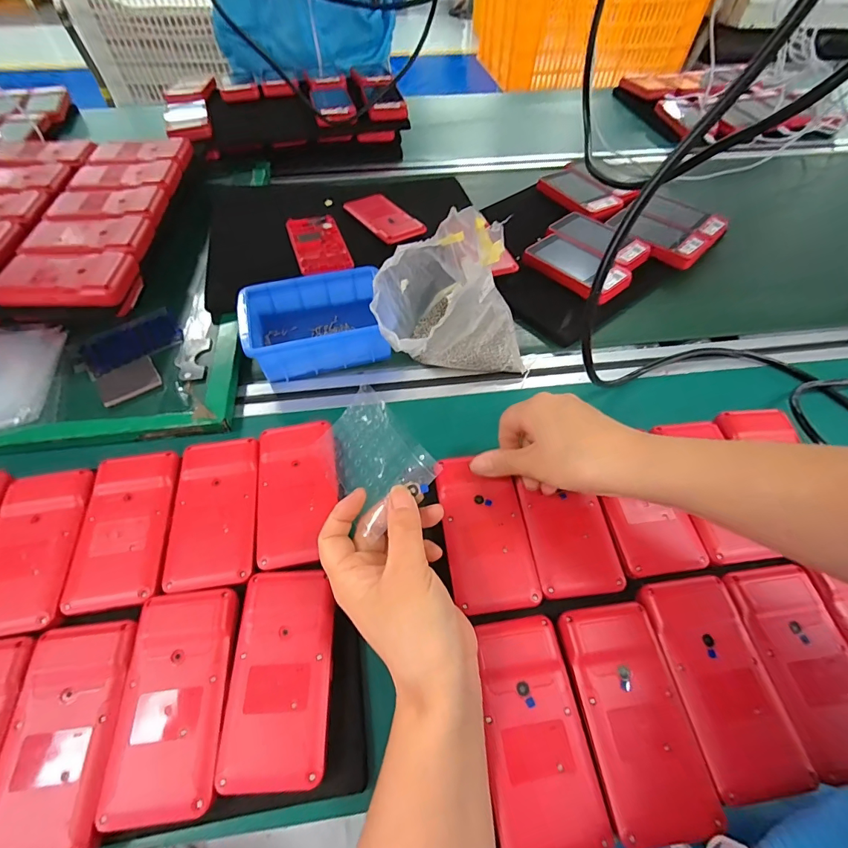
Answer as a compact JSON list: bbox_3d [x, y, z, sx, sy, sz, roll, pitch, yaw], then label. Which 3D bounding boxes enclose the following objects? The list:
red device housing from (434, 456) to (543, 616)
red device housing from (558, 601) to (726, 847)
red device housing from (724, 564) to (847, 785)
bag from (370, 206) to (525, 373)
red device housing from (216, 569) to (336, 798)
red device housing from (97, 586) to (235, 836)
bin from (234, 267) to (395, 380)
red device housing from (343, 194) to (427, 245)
[{"bbox_3d":[0.046,0.078,0.318,0.061,0.009,0.117,-6,54,-7],"label":"red device housing"},{"bbox_3d":[0.130,0.176,0.257,0.061,0.012,0.117,-7,56,-5],"label":"red device housing"},{"bbox_3d":[0.251,0.153,0.269,0.061,0.014,0.115,-6,56,-5],"label":"red device housing"},{"bbox_3d":[0.027,-0.117,0.395,0.157,0.131,0.109,-16,58,-12],"label":"bag"},{"bbox_3d":[-0.091,0.157,0.268,0.062,0.013,0.119,-2,56,-2],"label":"red device housing"},{"bbox_3d":[-0.156,0.169,0.261,0.063,0.013,0.119,-5,56,-4],"label":"red device housing"},{"bbox_3d":[-0.118,-0.108,0.440,0.134,0.050,0.112,-15,57,-11],"label":"bin"},{"bbox_3d":[-0.055,-0.279,0.564,0.064,0.008,0.131,-29,61,-19],"label":"red device housing"}]

